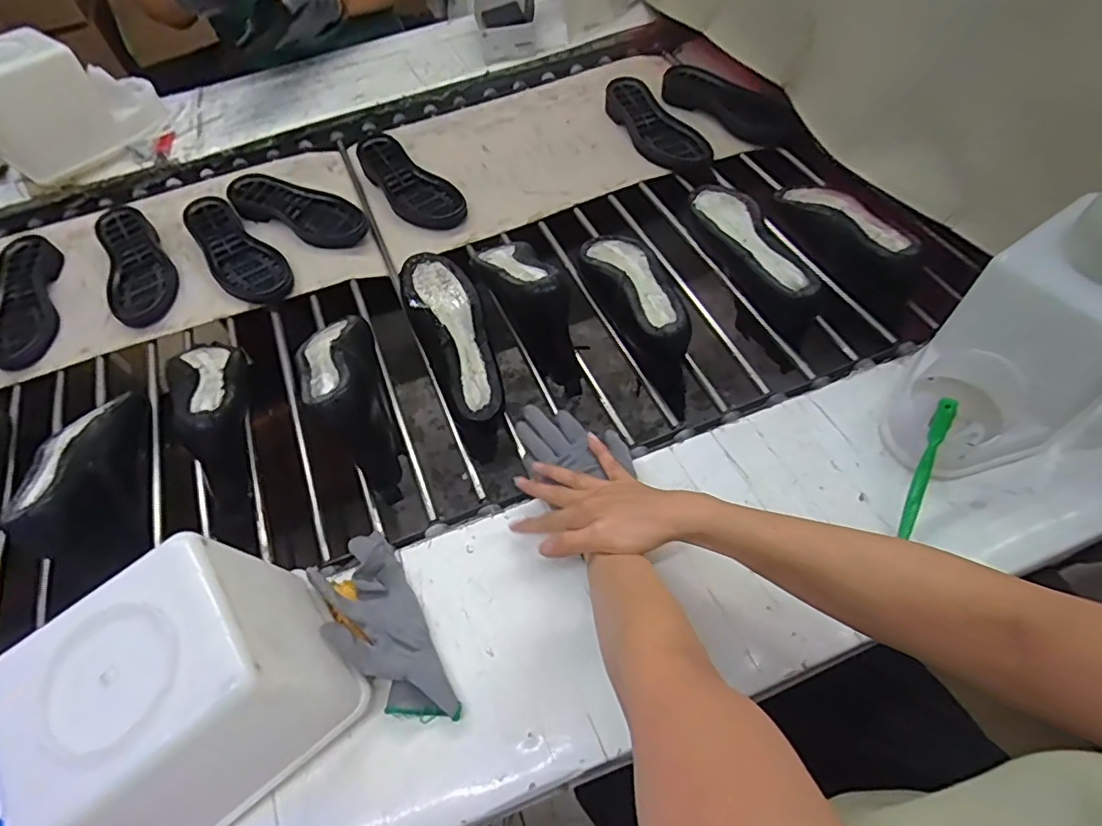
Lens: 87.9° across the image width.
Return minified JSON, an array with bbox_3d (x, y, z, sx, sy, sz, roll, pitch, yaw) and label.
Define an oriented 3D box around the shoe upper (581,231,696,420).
[{"bbox_3d":[0.107,-0.133,0.707,0.083,0.093,0.263,-16,57,-2],"label":"shoe upper"}]

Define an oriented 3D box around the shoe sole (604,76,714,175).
[{"bbox_3d":[0.169,-0.465,0.923,0.082,0.025,0.253,-26,58,-8],"label":"shoe sole"}]

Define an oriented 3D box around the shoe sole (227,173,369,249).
[{"bbox_3d":[-0.398,-0.317,0.892,0.239,0.027,0.092,21,63,20],"label":"shoe sole"}]

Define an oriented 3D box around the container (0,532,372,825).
[{"bbox_3d":[-0.247,0.192,0.403,0.155,0.152,0.129,-35,60,-14],"label":"container"}]

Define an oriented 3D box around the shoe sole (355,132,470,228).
[{"bbox_3d":[-0.230,-0.366,0.903,0.086,0.034,0.247,-41,61,-17],"label":"shoe sole"}]

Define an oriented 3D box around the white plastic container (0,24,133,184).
[{"bbox_3d":[-0.827,-0.495,0.925,0.093,0.170,0.176,31,67,25],"label":"white plastic container"}]

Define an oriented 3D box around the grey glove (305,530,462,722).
[{"bbox_3d":[-0.147,0.181,0.489,0.066,0.050,0.183,-30,60,-11],"label":"grey glove"}]

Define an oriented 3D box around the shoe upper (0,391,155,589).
[{"bbox_3d":[-0.495,0.069,0.613,0.087,0.114,0.235,-19,57,-4],"label":"shoe upper"}]

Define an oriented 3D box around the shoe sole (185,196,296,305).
[{"bbox_3d":[-0.468,-0.243,0.851,0.090,0.030,0.252,-38,60,-15],"label":"shoe sole"}]

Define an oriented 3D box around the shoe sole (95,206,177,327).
[{"bbox_3d":[-0.619,-0.224,0.852,0.088,0.025,0.241,-28,58,-9],"label":"shoe sole"}]

